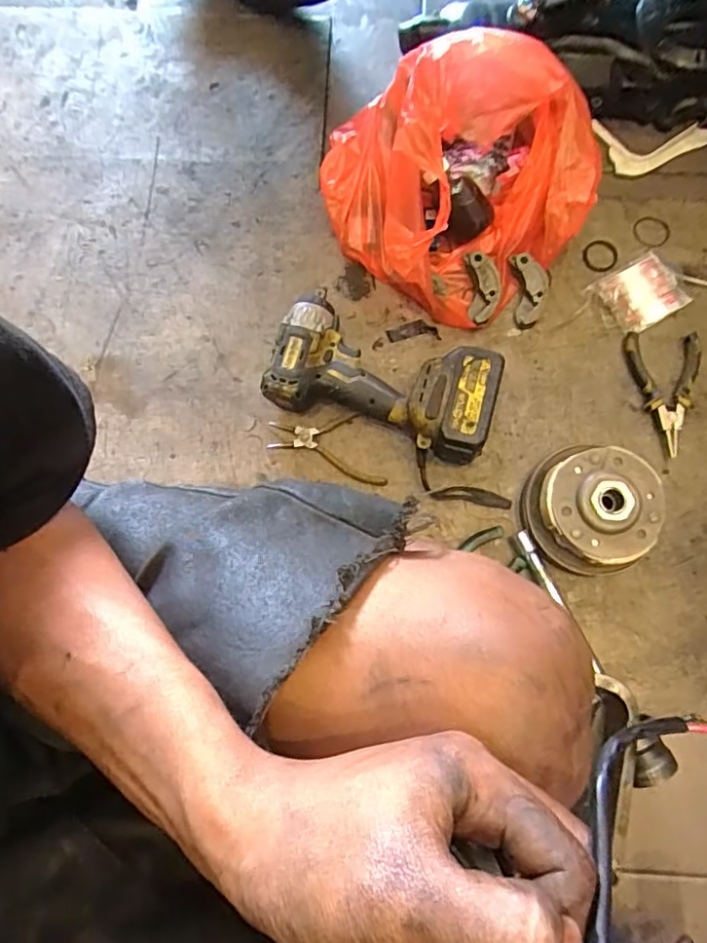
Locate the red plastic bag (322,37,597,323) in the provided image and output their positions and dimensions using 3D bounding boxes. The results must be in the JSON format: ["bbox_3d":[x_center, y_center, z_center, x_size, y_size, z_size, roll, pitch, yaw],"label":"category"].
[{"bbox_3d":[0.127,-0.355,0.691,0.295,0.122,0.300,-37,80,-6],"label":"red plastic bag"}]

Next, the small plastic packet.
[{"bbox_3d":[0.351,-0.218,0.715,0.098,0.017,0.082,-28,80,-4],"label":"small plastic packet"}]

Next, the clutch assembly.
[{"bbox_3d":[0.255,0.040,0.627,0.123,0.085,0.129,0,79,1],"label":"clutch assembly"}]

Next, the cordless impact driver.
[{"bbox_3d":[0.033,-0.106,0.662,0.249,0.082,0.122,19,80,5],"label":"cordless impact driver"}]

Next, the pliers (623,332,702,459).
[{"bbox_3d":[0.364,-0.093,0.681,0.086,0.017,0.143,5,79,2],"label":"pliers"}]

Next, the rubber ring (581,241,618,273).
[{"bbox_3d":[0.312,-0.273,0.734,0.043,0.007,0.044,0,79,1],"label":"rubber ring"}]

